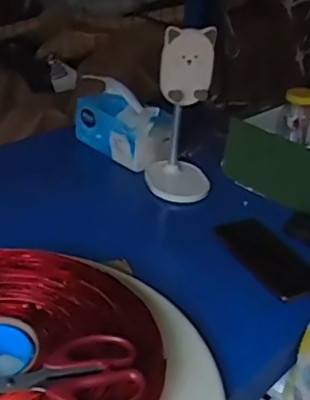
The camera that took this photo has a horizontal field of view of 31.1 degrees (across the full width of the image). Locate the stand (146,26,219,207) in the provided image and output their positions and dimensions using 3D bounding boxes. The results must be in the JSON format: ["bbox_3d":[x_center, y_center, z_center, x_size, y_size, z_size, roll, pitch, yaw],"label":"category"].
[{"bbox_3d":[0.048,-0.132,0.862,0.102,0.248,0.106,9,31,4],"label":"stand"}]

